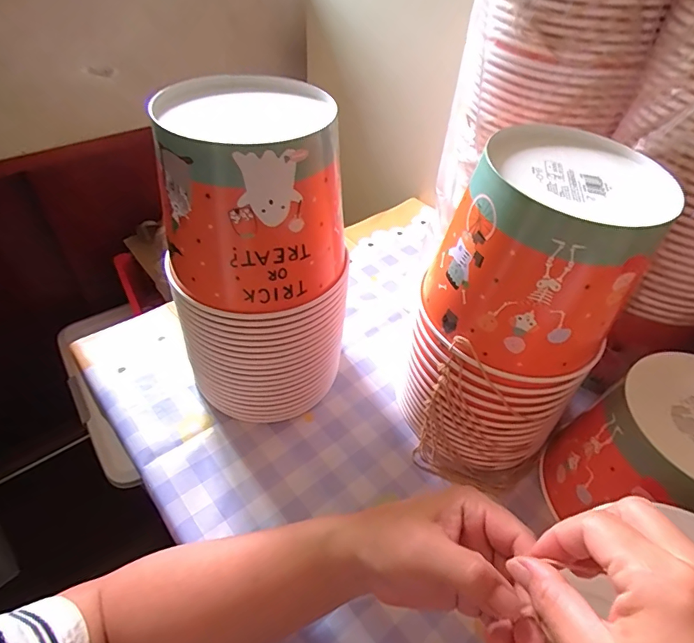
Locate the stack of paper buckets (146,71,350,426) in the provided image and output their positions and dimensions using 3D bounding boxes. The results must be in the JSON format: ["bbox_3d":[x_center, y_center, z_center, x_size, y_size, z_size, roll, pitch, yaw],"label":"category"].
[{"bbox_3d":[-0.076,-0.049,0.424,0.146,0.278,0.152,-1,45,-4],"label":"stack of paper buckets"}]

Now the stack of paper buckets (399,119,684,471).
[{"bbox_3d":[0.140,0.004,0.395,0.138,0.271,0.144,30,51,24],"label":"stack of paper buckets"}]

